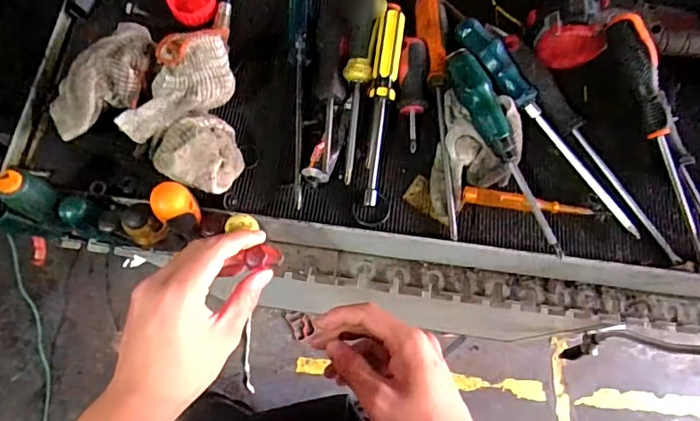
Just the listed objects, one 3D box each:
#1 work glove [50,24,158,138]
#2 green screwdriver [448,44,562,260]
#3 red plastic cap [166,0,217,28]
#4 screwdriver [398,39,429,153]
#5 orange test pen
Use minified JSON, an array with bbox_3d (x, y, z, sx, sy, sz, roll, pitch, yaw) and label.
[{"bbox_3d":[-0.212,-0.114,0.435,0.067,0.048,0.113,37,75,10],"label":"work glove"},{"bbox_3d":[0.130,-0.053,0.432,0.031,0.028,0.191,-19,74,-7],"label":"green screwdriver"},{"bbox_3d":[-0.158,-0.209,0.507,0.047,0.018,0.047,0,72,-1],"label":"red plastic cap"},{"bbox_3d":[0.059,-0.109,0.469,0.026,0.018,0.102,2,91,0],"label":"screwdriver"},{"bbox_3d":[0.156,-0.006,0.442,0.110,0.013,0.016,11,73,2],"label":"orange test pen"}]

